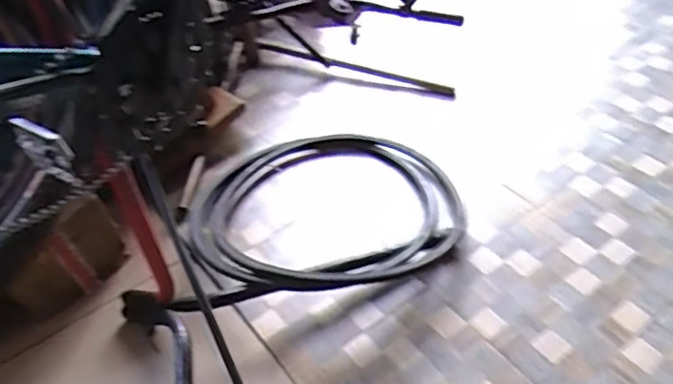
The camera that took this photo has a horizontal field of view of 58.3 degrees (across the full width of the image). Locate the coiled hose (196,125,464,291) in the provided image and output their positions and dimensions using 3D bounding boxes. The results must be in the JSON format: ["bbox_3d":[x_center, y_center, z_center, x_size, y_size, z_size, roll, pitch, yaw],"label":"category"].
[{"bbox_3d":[-0.026,0.031,1.648,0.684,0.111,0.651,-3,47,3],"label":"coiled hose"}]

